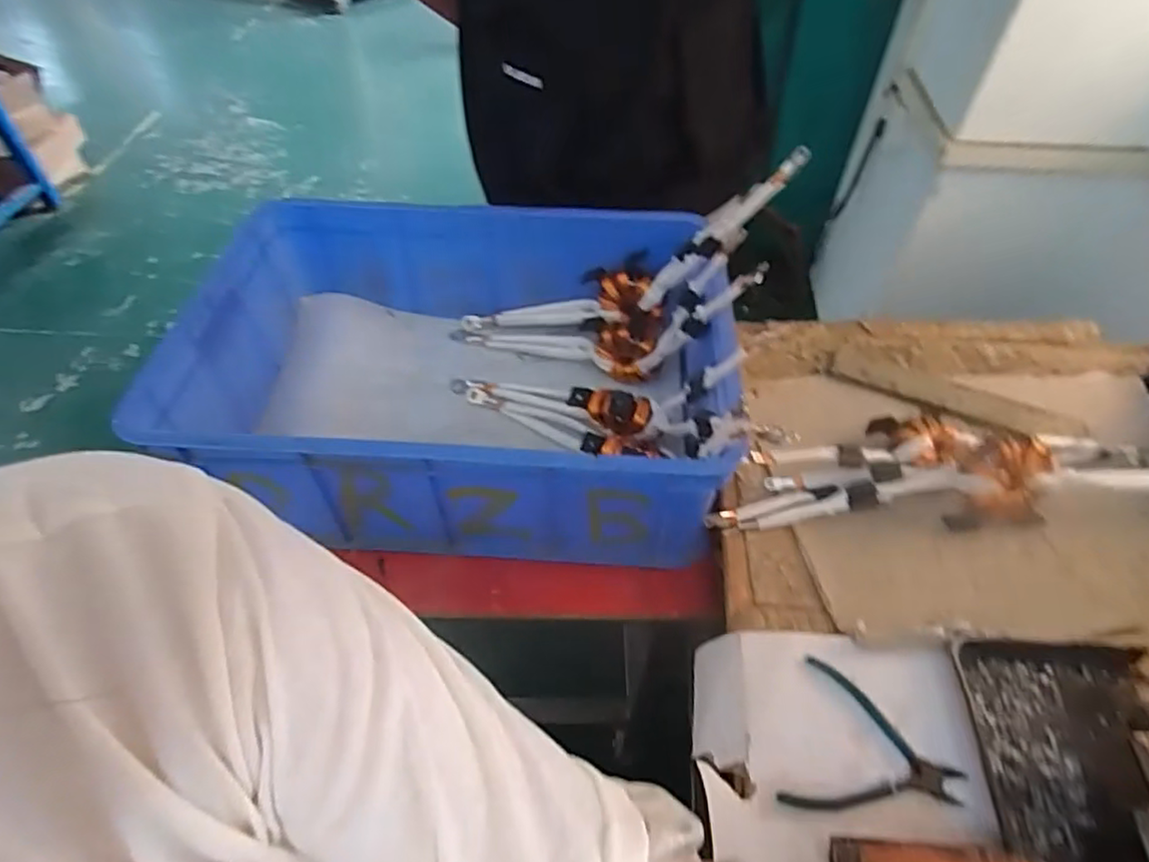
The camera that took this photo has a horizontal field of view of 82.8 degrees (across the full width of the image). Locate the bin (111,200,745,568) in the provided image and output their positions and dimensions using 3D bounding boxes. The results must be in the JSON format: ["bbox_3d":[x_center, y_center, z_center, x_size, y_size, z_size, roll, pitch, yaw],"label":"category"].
[{"bbox_3d":[-0.138,-0.078,0.809,0.609,0.194,0.423,3,50,2],"label":"bin"}]

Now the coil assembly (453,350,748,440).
[{"bbox_3d":[0.020,-0.034,0.786,0.434,0.094,0.069,6,44,42],"label":"coil assembly"}]

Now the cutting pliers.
[{"bbox_3d":[0.253,0.276,0.548,0.135,0.006,0.130,21,53,16],"label":"cutting pliers"}]

